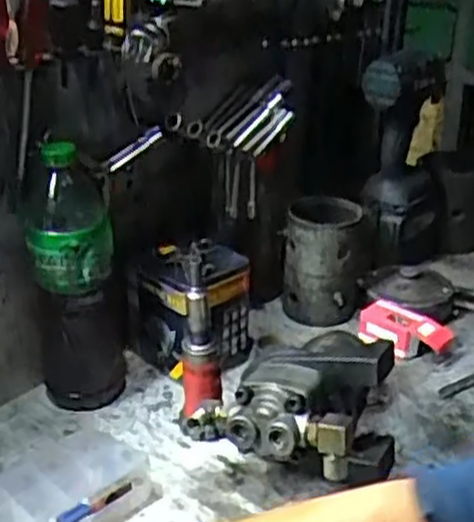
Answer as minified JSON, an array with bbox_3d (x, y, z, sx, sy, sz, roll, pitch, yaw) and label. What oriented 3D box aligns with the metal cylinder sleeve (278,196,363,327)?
[{"bbox_3d":[0.105,0.003,0.951,0.096,0.149,0.081,5,25,7],"label":"metal cylinder sleeve"}]

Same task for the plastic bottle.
[{"bbox_3d":[-0.156,0.021,0.764,0.086,0.269,0.074,-4,26,-11],"label":"plastic bottle"}]

